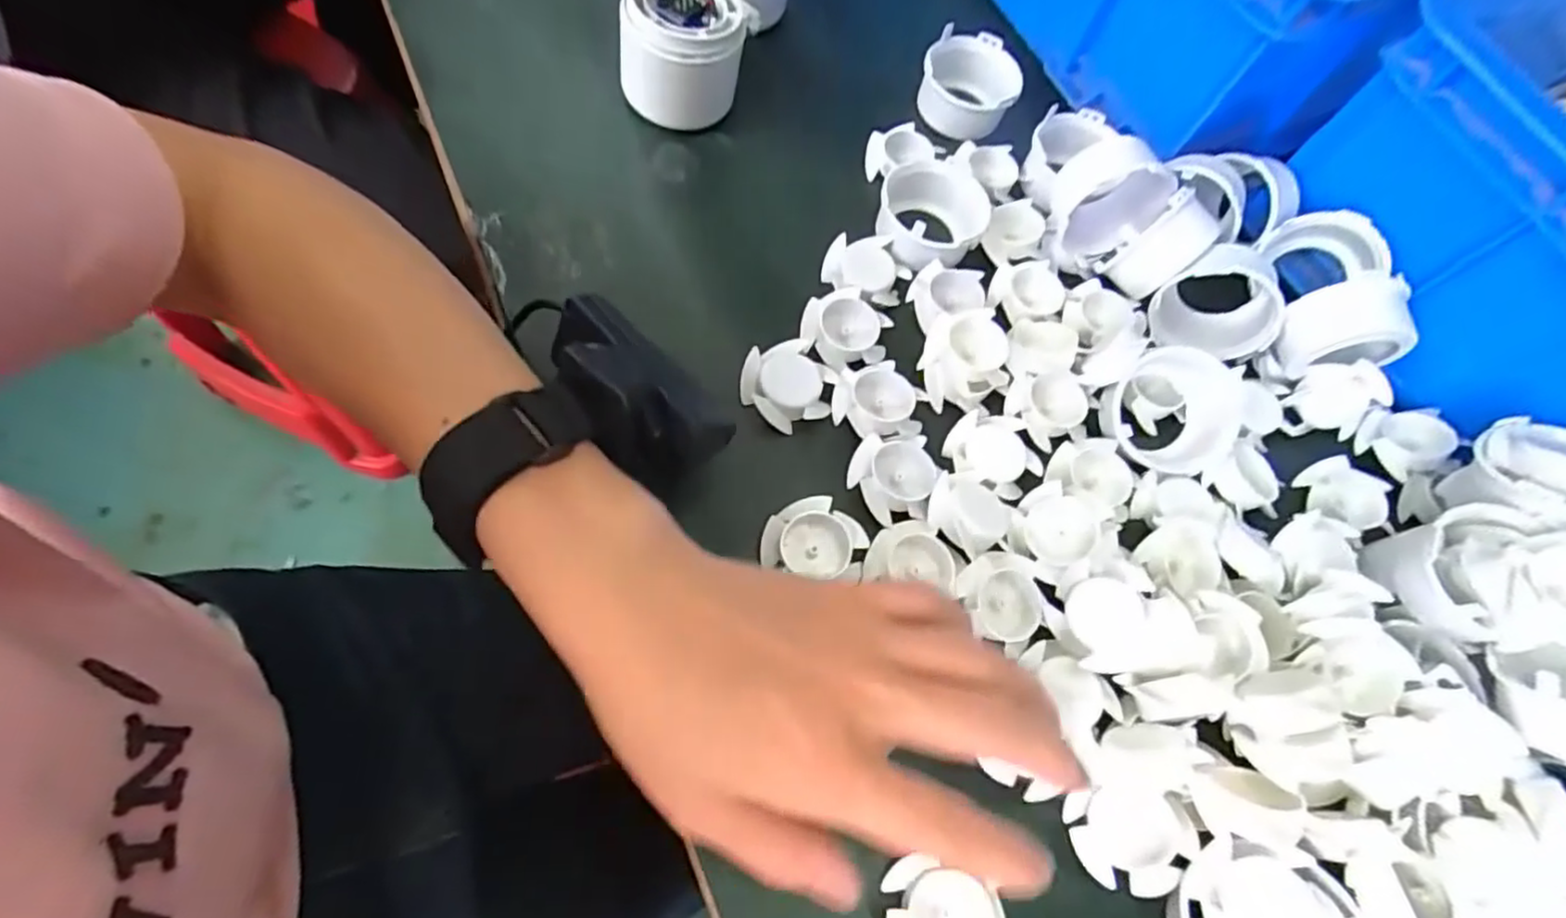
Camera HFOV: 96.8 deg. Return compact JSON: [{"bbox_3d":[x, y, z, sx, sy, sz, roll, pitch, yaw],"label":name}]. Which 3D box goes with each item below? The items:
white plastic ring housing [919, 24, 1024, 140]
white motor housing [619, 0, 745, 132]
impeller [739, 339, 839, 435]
[{"bbox_3d":[0.105,-0.210,0.391,0.053,0.033,0.052,17,66,-1],"label":"white plastic ring housing"},{"bbox_3d":[-0.049,-0.203,0.343,0.057,0.052,0.057,4,67,-6],"label":"white motor housing"},{"bbox_3d":[0.002,-0.032,0.304,0.039,0.018,0.037,3,67,-7],"label":"impeller"}]

